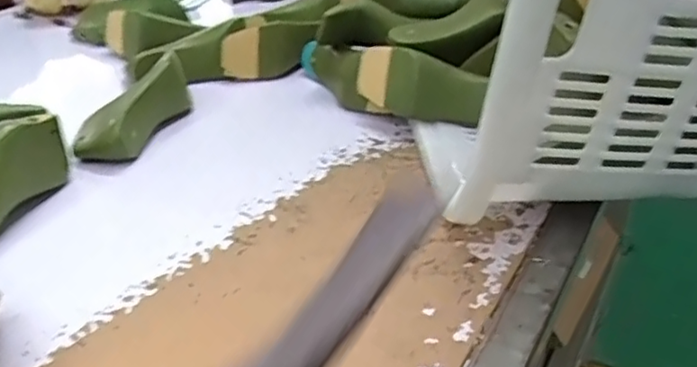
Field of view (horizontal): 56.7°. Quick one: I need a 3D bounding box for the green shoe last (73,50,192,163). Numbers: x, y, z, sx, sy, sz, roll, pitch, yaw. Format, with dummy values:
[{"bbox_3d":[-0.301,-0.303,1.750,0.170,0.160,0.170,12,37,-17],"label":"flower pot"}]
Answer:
[{"bbox_3d":[-0.274,-0.103,0.843,0.079,0.078,0.196,8,33,15],"label":"green shoe last"}]

